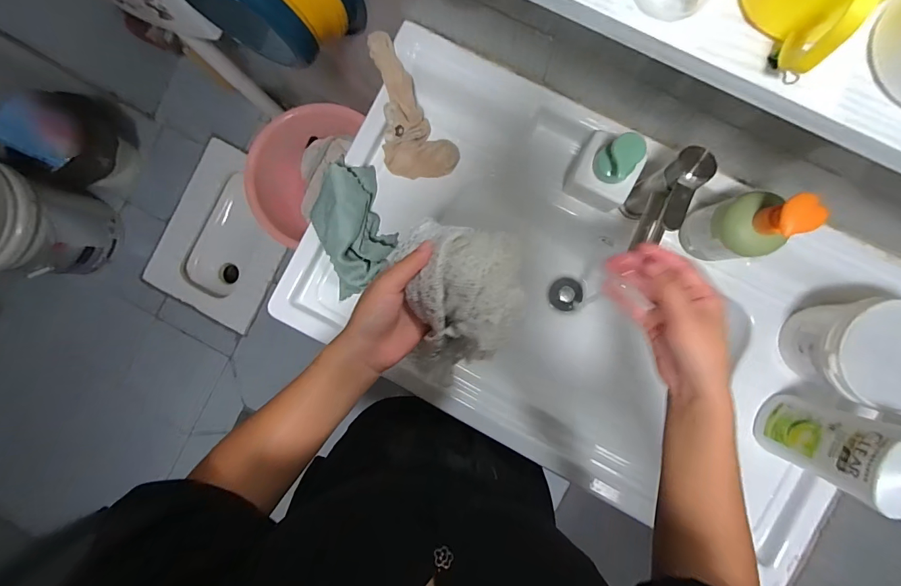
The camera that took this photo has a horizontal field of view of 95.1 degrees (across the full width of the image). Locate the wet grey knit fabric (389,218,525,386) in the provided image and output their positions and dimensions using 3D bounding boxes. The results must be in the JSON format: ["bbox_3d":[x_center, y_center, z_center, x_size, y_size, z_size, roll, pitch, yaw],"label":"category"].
[{"bbox_3d":[0.002,0.013,0.368,0.114,0.065,0.141,12,90,4],"label":"wet grey knit fabric"}]

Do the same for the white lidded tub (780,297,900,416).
[{"bbox_3d":[0.498,0.071,0.510,0.122,0.128,0.118,0,89,4],"label":"white lidded tub"}]

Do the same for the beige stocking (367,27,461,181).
[{"bbox_3d":[-0.064,-0.259,0.586,0.098,0.034,0.194,-19,105,4],"label":"beige stocking"}]

